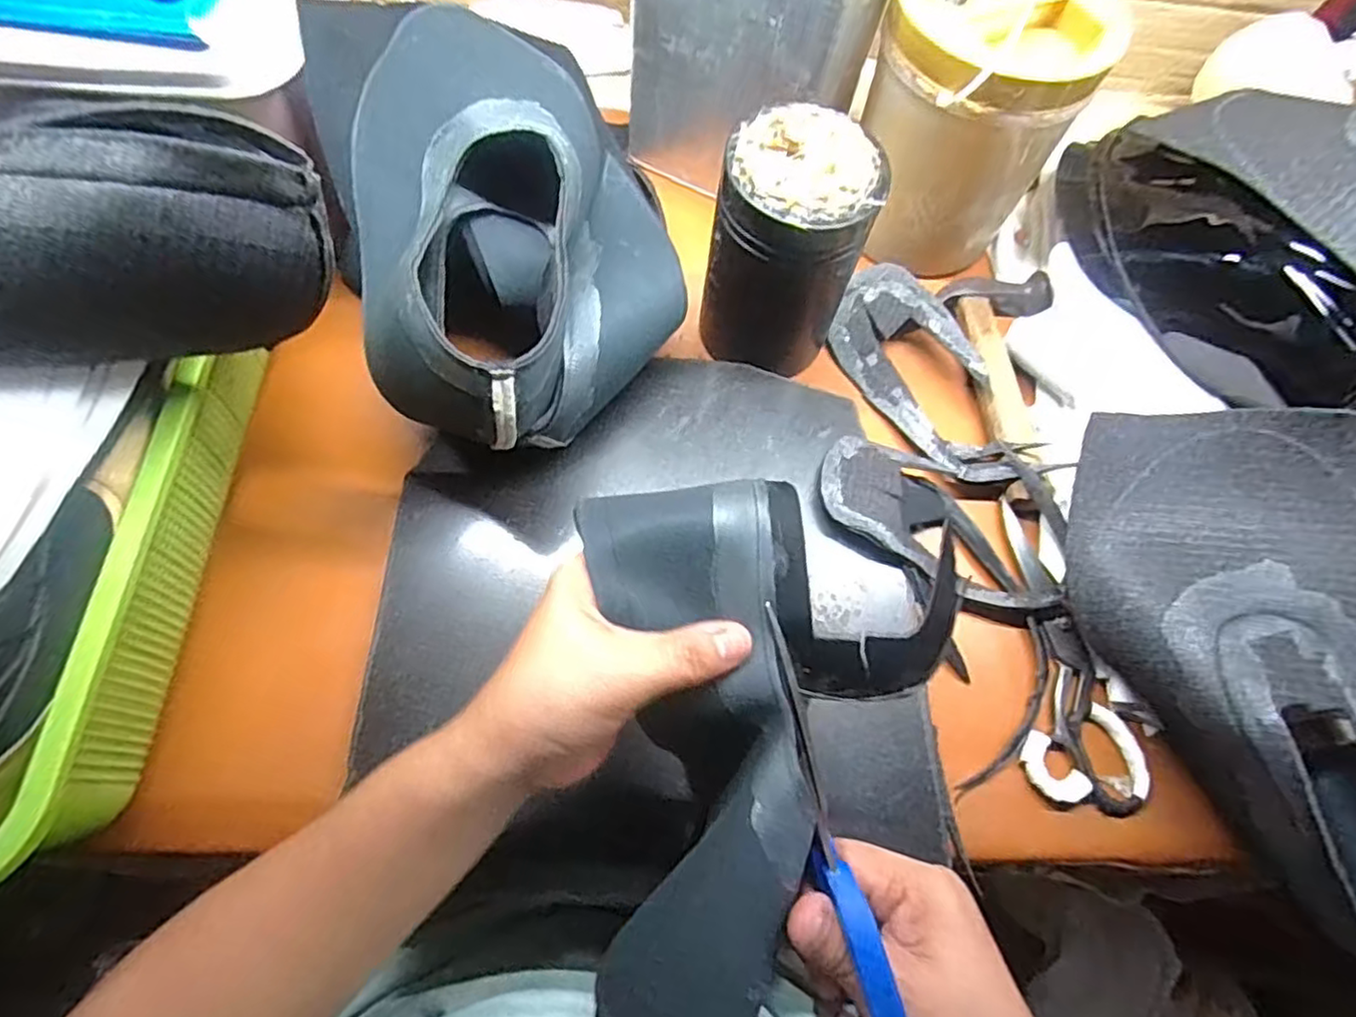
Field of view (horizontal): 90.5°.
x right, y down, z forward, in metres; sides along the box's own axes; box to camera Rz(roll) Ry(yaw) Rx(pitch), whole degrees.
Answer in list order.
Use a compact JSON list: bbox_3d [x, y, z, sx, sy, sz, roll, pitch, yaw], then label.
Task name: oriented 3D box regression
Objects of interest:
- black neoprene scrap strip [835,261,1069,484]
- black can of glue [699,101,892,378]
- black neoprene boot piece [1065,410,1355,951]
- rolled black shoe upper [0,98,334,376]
[{"bbox_3d":[0.181,-0.093,0.478,0.083,0.029,0.192,-28,71,-14],"label":"black neoprene scrap strip"},{"bbox_3d":[0.069,-0.164,0.427,0.088,0.134,0.086,1,66,-3],"label":"black can of glue"},{"bbox_3d":[0.314,0.079,0.364,0.170,0.111,0.253,5,66,-1],"label":"black neoprene boot piece"},{"bbox_3d":[-0.246,-0.103,0.273,0.192,0.095,0.074,-29,71,-15],"label":"rolled black shoe upper"}]

